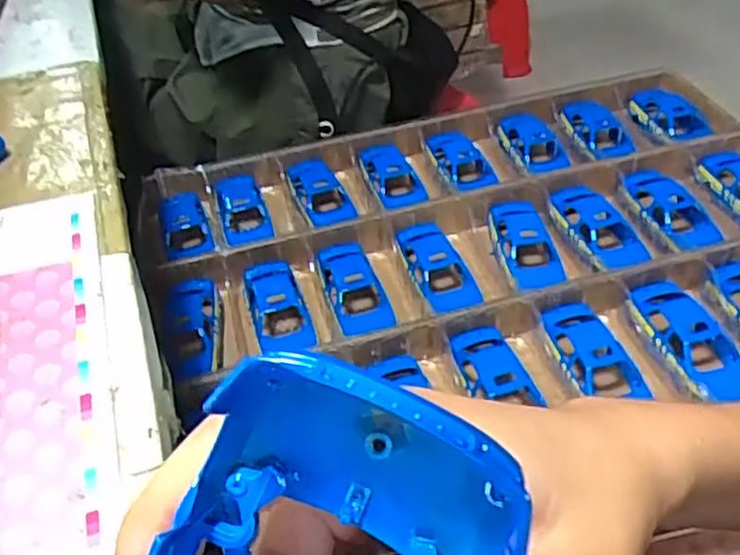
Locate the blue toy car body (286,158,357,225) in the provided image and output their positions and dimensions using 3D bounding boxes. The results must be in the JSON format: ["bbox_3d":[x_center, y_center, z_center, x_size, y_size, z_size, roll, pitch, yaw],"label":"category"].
[{"bbox_3d":[-0.057,-0.095,0.773,0.051,0.033,0.096,-22,46,-18],"label":"blue toy car body"}]

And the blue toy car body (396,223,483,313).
[{"bbox_3d":[0.062,-0.004,0.662,0.048,0.034,0.133,-10,43,-6],"label":"blue toy car body"}]

